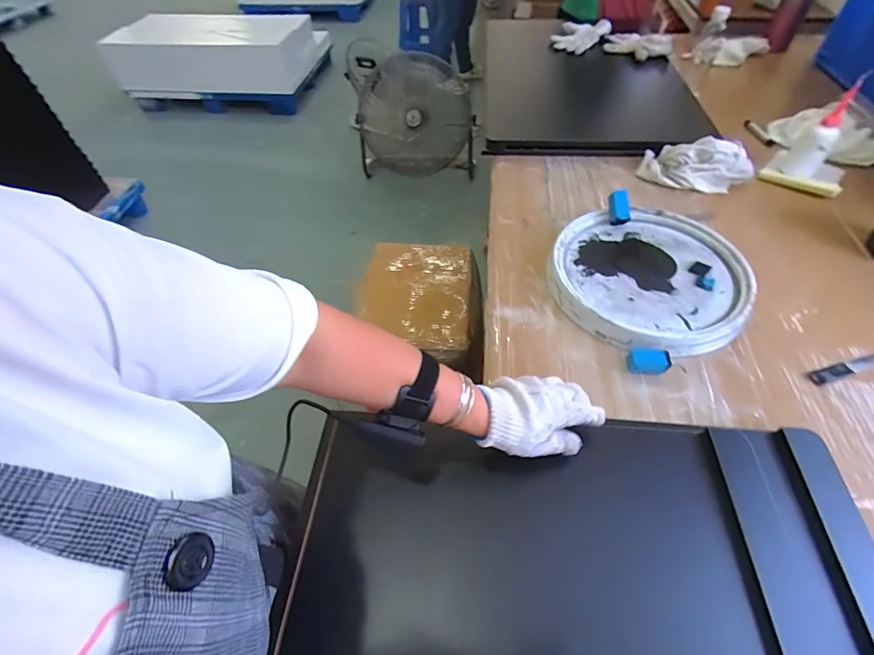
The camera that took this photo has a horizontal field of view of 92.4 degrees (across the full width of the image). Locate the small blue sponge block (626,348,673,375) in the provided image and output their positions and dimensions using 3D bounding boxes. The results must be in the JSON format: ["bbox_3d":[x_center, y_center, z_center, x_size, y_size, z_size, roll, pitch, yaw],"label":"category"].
[{"bbox_3d":[0.285,0.047,0.569,0.053,0.029,0.026,1,52,3],"label":"small blue sponge block"}]

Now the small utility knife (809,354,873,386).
[{"bbox_3d":[0.546,0.057,0.563,0.105,0.006,0.020,-14,53,-9],"label":"small utility knife"}]

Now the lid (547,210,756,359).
[{"bbox_3d":[0.331,-0.085,0.666,0.281,0.033,0.292,-1,52,1],"label":"lid"}]

